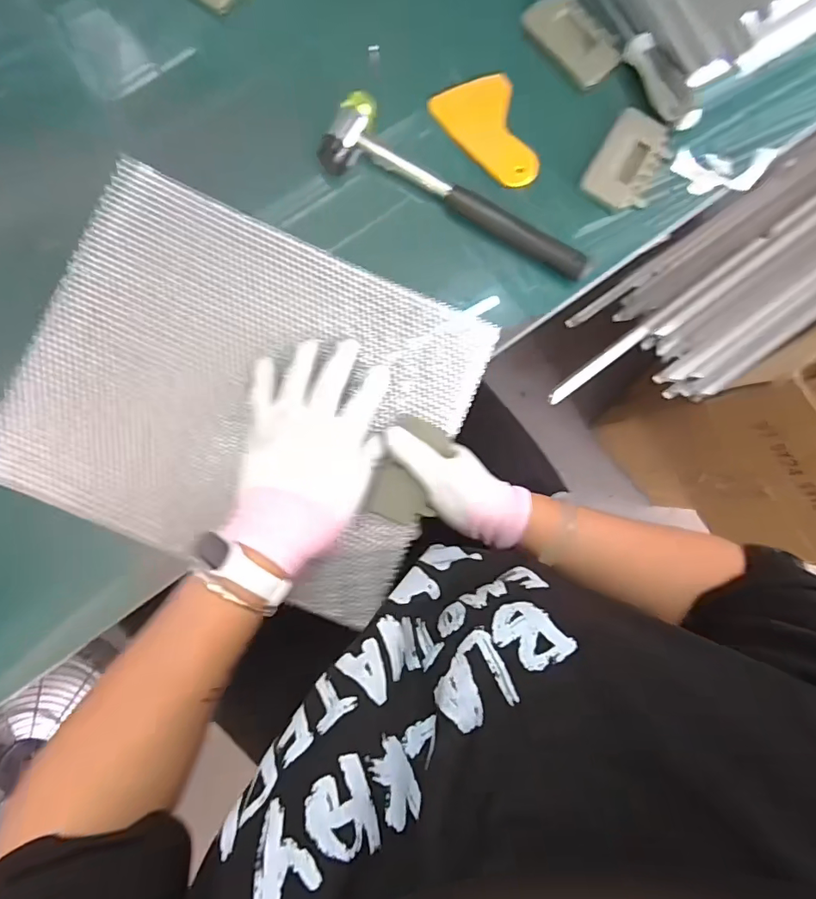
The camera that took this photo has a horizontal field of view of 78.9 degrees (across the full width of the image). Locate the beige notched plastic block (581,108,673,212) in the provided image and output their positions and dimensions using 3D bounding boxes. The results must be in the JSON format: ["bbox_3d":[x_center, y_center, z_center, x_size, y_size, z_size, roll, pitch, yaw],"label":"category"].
[{"bbox_3d":[0.194,-0.252,0.430,0.055,0.018,0.083,30,86,0],"label":"beige notched plastic block"}]

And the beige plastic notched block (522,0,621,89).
[{"bbox_3d":[0.147,-0.364,0.441,0.055,0.015,0.085,-38,89,-4],"label":"beige plastic notched block"}]

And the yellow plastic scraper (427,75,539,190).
[{"bbox_3d":[0.068,-0.272,0.432,0.070,0.011,0.096,-20,88,-3],"label":"yellow plastic scraper"}]

